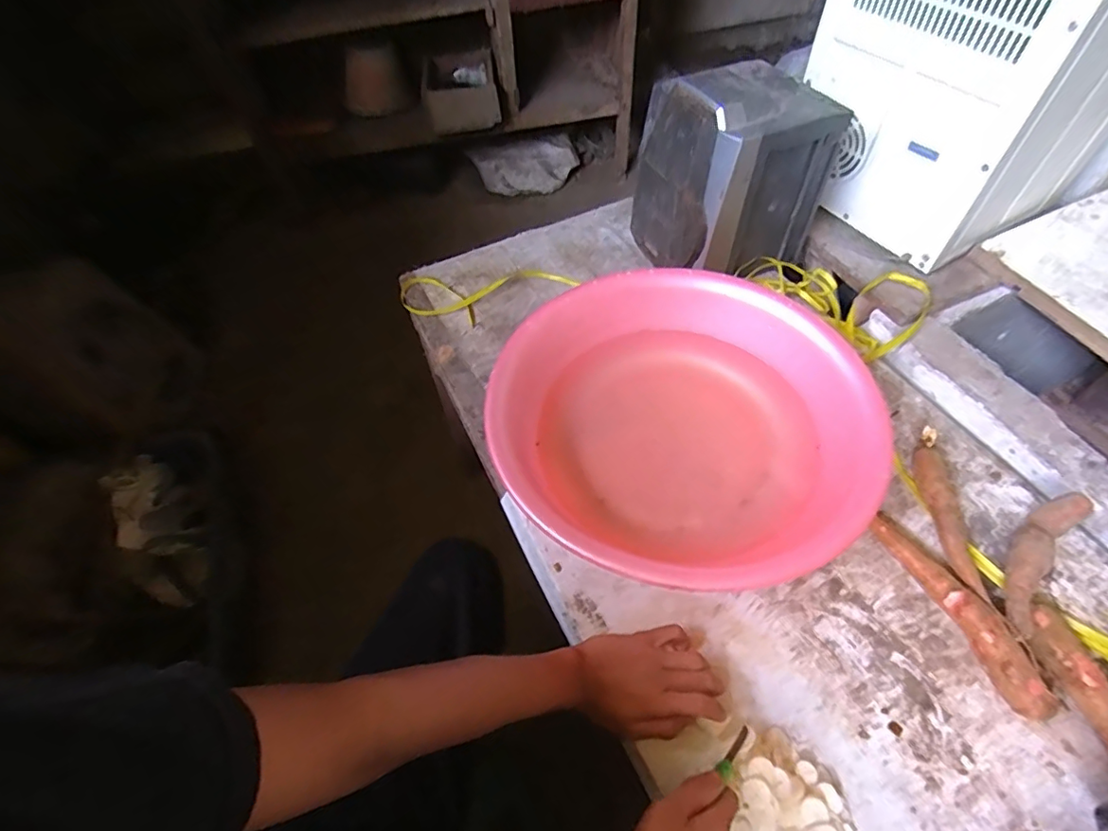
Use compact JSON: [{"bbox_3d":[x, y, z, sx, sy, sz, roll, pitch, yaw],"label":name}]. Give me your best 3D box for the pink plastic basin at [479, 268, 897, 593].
[{"bbox_3d":[0.155,-0.003,0.634,0.384,0.112,0.409,-1,56,2],"label":"pink plastic basin"}]

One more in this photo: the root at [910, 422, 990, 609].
[{"bbox_3d":[0.433,0.104,0.596,0.029,0.031,0.198,5,57,6],"label":"root"}]

